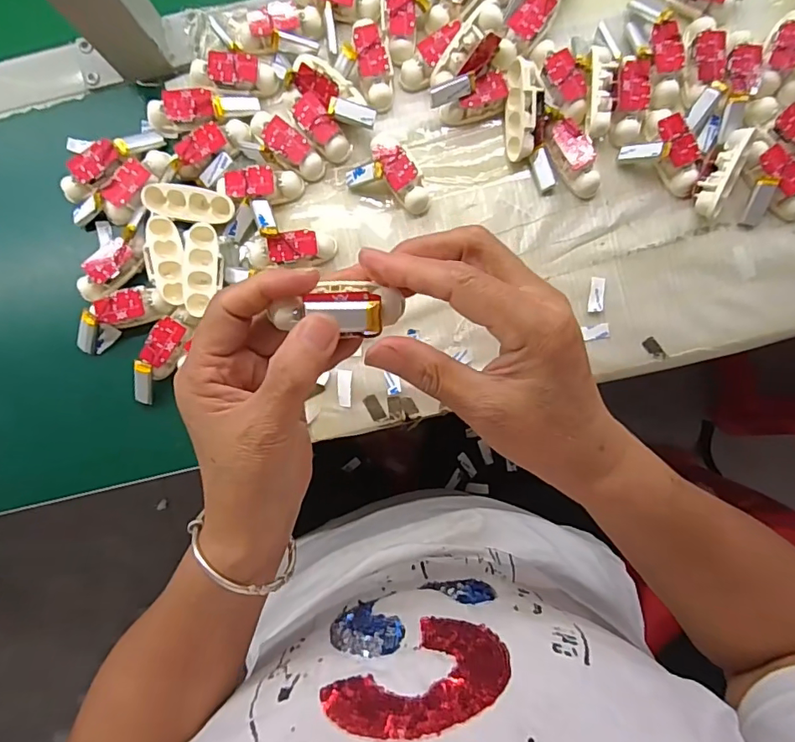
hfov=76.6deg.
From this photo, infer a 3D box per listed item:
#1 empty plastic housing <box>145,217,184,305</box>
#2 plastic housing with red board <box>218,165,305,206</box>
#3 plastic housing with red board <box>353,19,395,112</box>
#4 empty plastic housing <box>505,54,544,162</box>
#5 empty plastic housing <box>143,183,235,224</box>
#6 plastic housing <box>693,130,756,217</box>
[{"bbox_3d":[-0.167,-0.080,0.360,0.022,0.011,0.065,-12,89,1],"label":"empty plastic housing"},{"bbox_3d":[-0.099,-0.136,0.369,0.059,0.013,0.026,-7,89,-15],"label":"plastic housing with red board"},{"bbox_3d":[-0.017,-0.225,0.369,0.024,0.016,0.061,-15,89,1],"label":"plastic housing with red board"},{"bbox_3d":[0.091,-0.185,0.360,0.024,0.024,0.063,0,106,1],"label":"empty plastic housing"},{"bbox_3d":[-0.151,-0.121,0.365,0.064,0.015,0.024,11,89,1],"label":"empty plastic housing"},{"bbox_3d":[0.231,-0.137,0.356,0.022,0.025,0.063,30,89,2],"label":"plastic housing"}]

